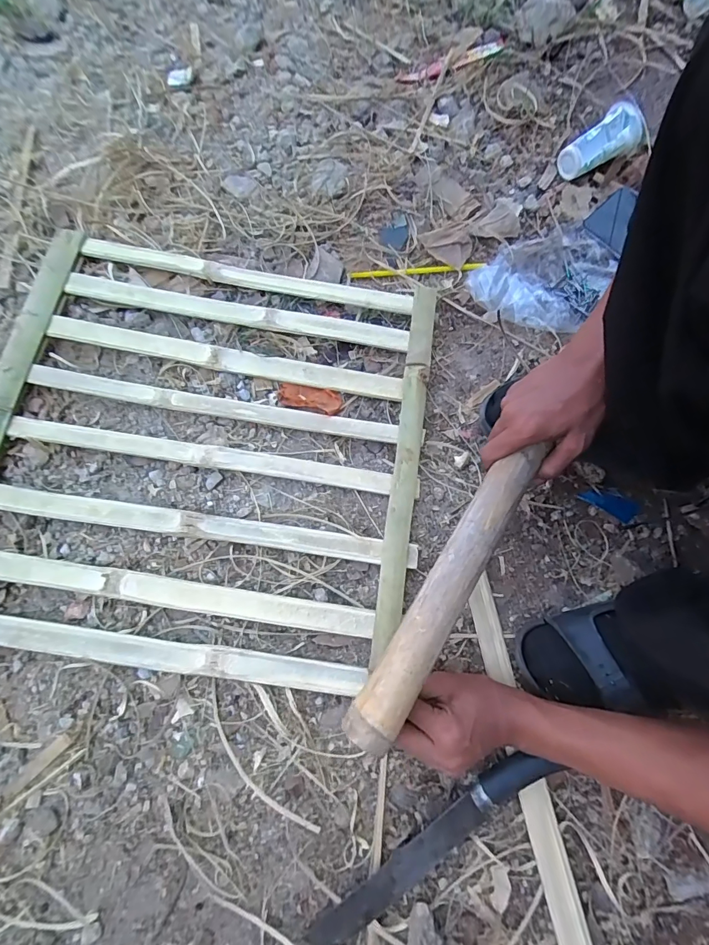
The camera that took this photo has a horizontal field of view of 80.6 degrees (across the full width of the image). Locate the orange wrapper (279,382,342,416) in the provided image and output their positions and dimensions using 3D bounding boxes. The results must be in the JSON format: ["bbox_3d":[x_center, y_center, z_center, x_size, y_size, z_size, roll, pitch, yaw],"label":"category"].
[{"bbox_3d":[-0.056,-0.093,0.514,0.078,0.017,0.036,15,72,5],"label":"orange wrapper"}]

